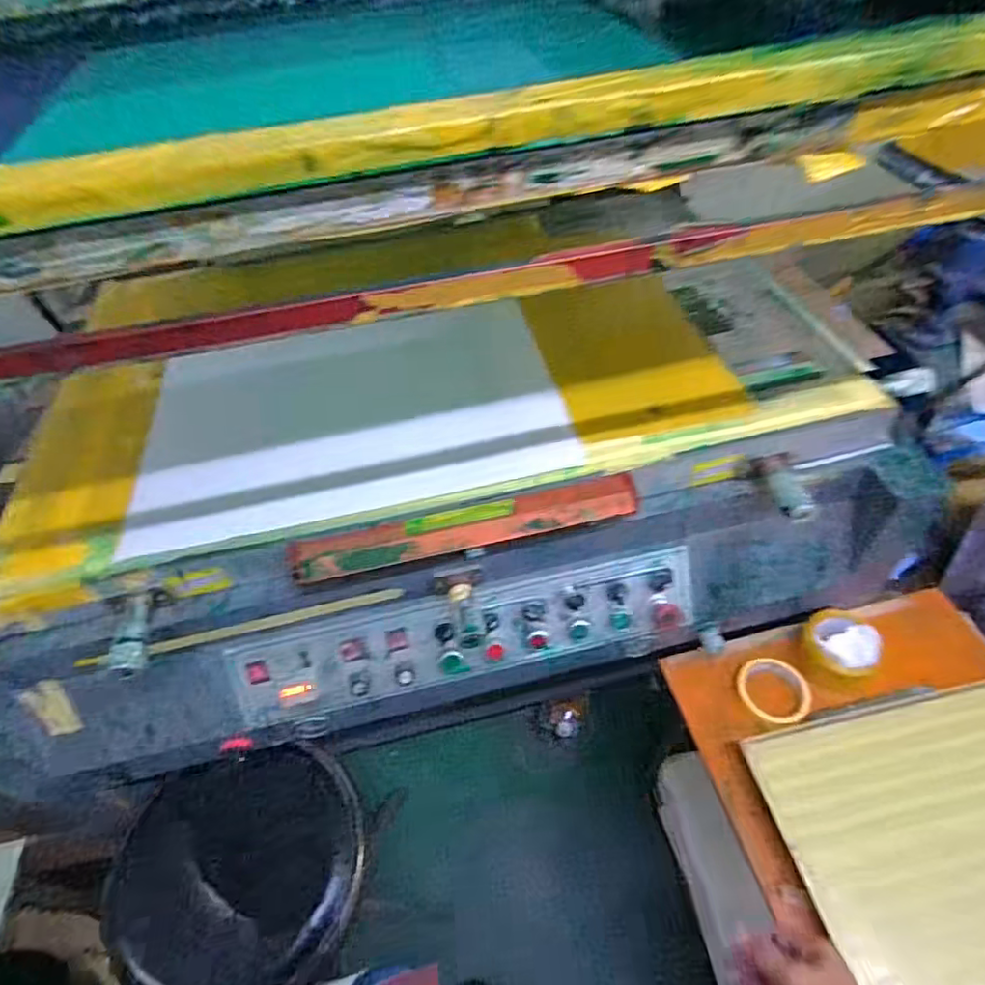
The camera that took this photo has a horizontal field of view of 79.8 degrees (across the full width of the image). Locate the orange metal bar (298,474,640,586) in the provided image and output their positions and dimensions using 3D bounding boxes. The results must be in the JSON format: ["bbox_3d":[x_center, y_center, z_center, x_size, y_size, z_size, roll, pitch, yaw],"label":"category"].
[{"bbox_3d":[-0.026,0.040,0.667,0.387,0.026,0.047,-12,50,-5],"label":"orange metal bar"}]

